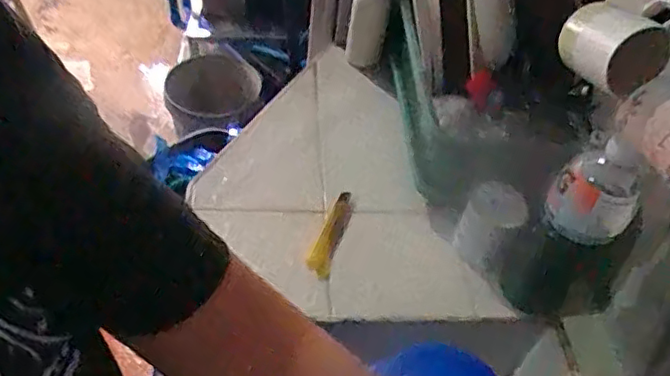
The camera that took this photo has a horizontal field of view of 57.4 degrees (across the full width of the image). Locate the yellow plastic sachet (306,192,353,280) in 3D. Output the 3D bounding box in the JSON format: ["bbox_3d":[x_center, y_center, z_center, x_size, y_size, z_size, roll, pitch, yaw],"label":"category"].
[{"bbox_3d":[-0.006,0.072,0.944,0.038,0.013,0.132,22,87,13],"label":"yellow plastic sachet"}]

